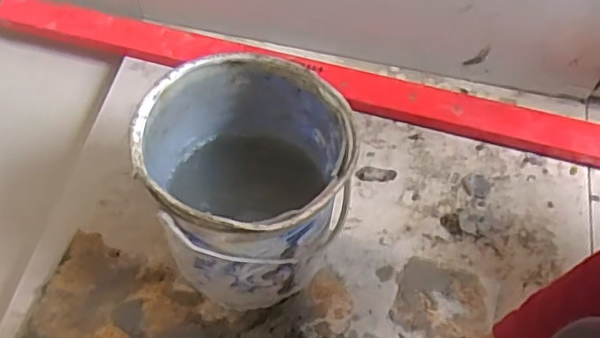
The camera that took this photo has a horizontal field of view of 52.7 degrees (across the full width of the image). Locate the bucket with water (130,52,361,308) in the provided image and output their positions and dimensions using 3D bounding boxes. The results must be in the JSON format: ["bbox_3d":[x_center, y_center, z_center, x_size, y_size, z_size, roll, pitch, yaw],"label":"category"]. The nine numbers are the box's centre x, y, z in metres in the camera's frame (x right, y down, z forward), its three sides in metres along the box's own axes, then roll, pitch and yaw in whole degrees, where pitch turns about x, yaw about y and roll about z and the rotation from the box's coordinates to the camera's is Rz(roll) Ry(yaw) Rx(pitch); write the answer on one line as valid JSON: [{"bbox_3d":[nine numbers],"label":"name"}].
[{"bbox_3d":[-0.048,0.019,0.563,0.167,0.194,0.169,2,60,-3],"label":"bucket with water"}]

